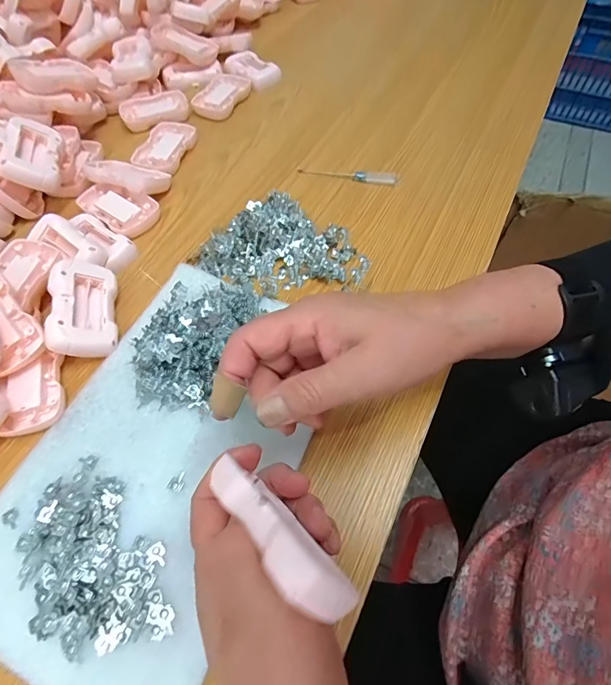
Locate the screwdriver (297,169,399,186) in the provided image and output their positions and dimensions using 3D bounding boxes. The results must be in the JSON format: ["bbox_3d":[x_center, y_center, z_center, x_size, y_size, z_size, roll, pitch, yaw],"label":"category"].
[{"bbox_3d":[0.051,-0.201,0.468,0.118,0.014,0.008,11,60,8],"label":"screwdriver"}]

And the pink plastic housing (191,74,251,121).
[{"bbox_3d":[-0.117,-0.346,0.554,0.054,0.017,0.089,22,62,13],"label":"pink plastic housing"}]

